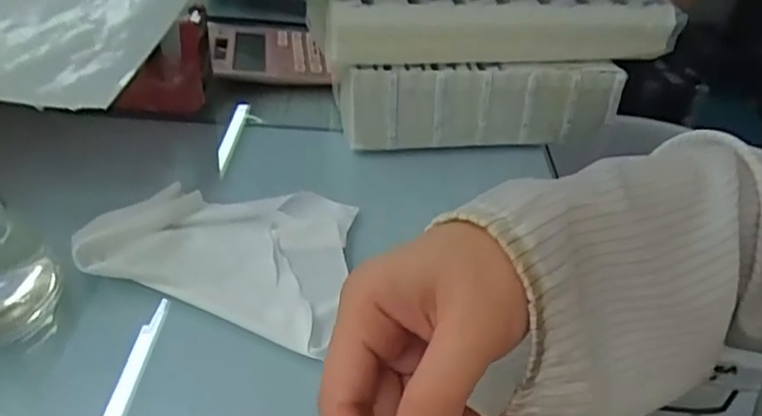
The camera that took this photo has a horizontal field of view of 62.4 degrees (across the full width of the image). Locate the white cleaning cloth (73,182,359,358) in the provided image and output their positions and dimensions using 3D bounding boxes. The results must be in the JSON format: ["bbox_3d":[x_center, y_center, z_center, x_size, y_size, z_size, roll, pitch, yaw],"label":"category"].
[{"bbox_3d":[-0.095,0.023,0.381,0.148,0.016,0.126,9,36,3],"label":"white cleaning cloth"}]

